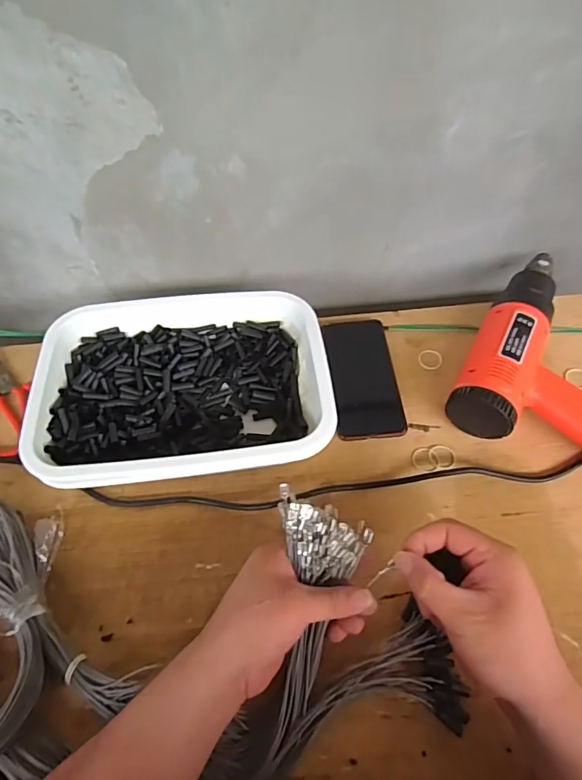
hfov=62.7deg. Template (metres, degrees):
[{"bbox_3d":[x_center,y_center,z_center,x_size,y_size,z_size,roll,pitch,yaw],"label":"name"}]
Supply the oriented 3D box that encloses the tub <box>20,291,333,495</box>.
[{"bbox_3d":[-0.109,-0.004,0.522,0.290,0.087,0.233,-6,56,-3],"label":"tub"}]

